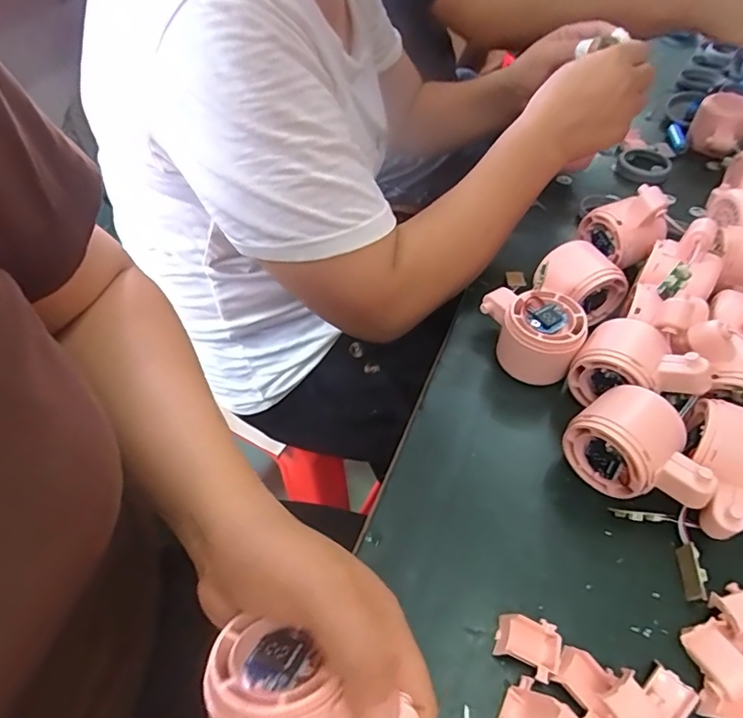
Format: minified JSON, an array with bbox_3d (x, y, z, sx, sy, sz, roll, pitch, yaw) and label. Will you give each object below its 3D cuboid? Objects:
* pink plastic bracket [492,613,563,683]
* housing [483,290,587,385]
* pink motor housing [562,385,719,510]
[{"bbox_3d":[0.085,0.153,0.280,0.034,0.008,0.027,17,53,15],"label":"pink plastic bracket"},{"bbox_3d":[0.118,-0.018,0.402,0.082,0.054,0.060,28,57,23],"label":"housing"},{"bbox_3d":[0.171,0.060,0.330,0.054,0.053,0.083,-35,58,-24],"label":"pink motor housing"}]

